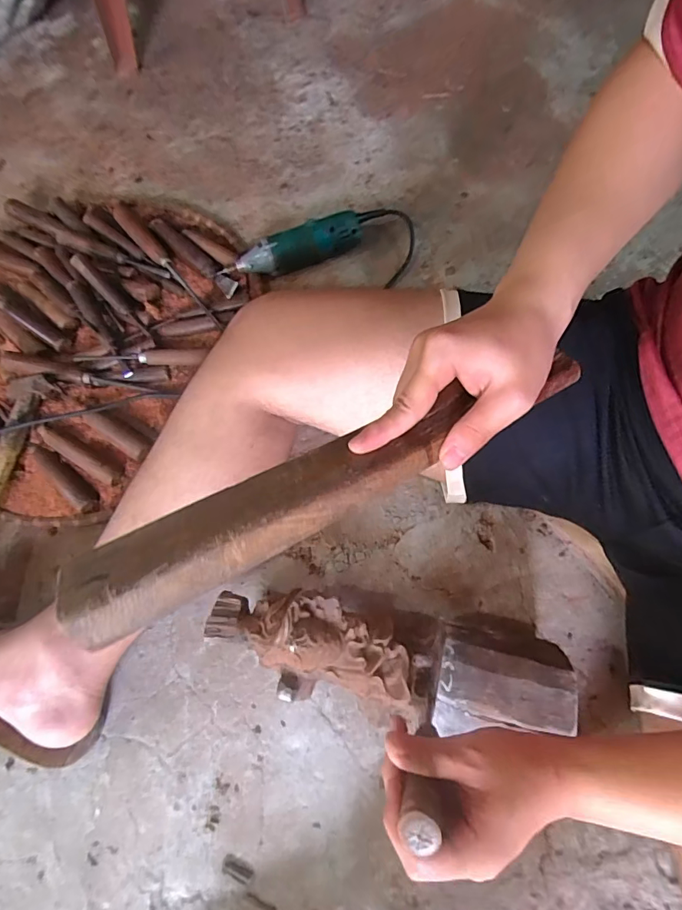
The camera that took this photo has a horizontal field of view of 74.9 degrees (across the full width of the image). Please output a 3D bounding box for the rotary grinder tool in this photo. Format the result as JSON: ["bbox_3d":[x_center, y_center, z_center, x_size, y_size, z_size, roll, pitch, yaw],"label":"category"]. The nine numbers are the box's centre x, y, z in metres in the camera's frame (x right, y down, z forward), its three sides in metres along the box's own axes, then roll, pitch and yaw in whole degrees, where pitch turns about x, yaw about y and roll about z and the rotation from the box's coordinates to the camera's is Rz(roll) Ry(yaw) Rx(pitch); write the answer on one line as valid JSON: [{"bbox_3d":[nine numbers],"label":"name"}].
[{"bbox_3d":[-0.070,-0.291,0.634,0.215,0.047,0.042,-22,75,-8],"label":"rotary grinder tool"}]

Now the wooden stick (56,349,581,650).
[{"bbox_3d":[0.005,0.009,0.274,0.339,0.024,0.051,-25,75,-13],"label":"wooden stick"}]

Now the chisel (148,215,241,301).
[{"bbox_3d":[-0.216,-0.293,0.648,0.151,0.028,0.030,40,76,11],"label":"chisel"}]

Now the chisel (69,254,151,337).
[{"bbox_3d":[-0.313,-0.218,0.611,0.021,0.020,0.131,-46,103,-13],"label":"chisel"}]

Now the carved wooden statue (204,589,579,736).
[{"bbox_3d":[0.035,0.205,0.446,0.346,0.069,0.093,8,73,15],"label":"carved wooden statue"}]

